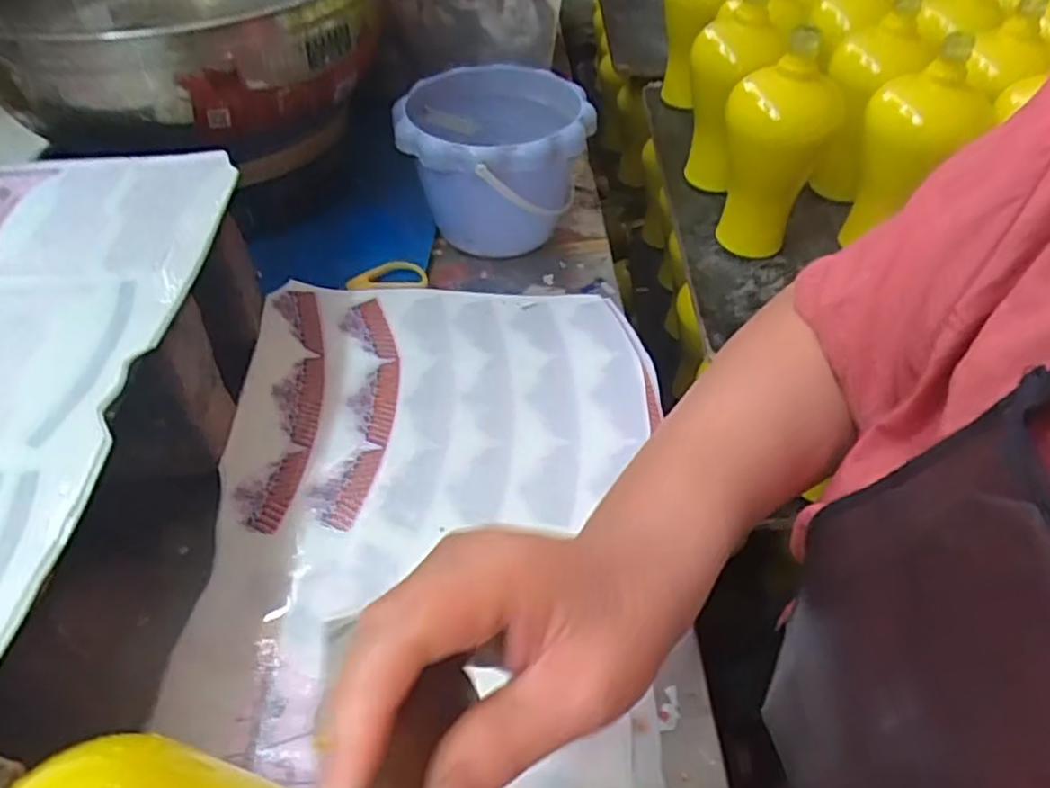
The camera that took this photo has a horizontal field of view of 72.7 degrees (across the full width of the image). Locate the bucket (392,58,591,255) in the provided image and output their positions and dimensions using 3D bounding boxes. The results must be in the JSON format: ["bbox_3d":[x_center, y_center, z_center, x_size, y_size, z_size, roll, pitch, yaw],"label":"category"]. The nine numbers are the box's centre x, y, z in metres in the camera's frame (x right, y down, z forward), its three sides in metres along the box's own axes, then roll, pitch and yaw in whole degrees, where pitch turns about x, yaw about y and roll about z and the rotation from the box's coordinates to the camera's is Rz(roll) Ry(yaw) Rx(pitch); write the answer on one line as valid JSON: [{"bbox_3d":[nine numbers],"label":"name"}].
[{"bbox_3d":[-0.023,-0.189,0.599,0.149,0.123,0.153,-1,48,1],"label":"bucket"}]

